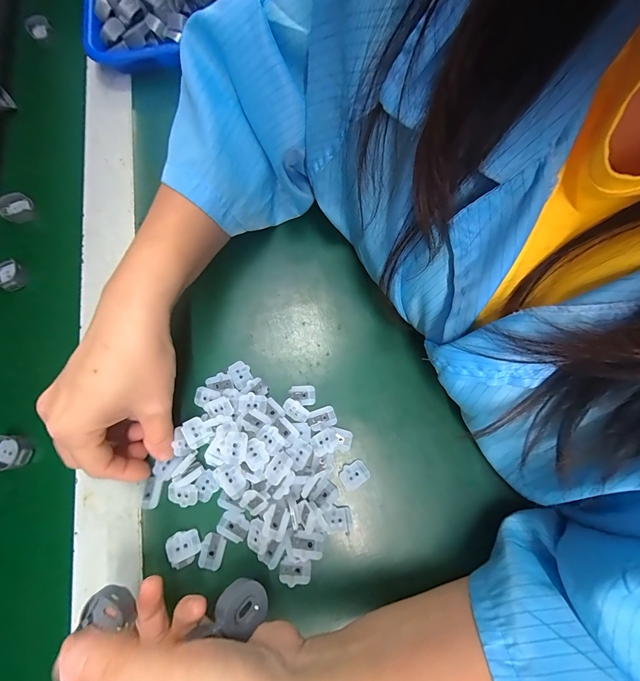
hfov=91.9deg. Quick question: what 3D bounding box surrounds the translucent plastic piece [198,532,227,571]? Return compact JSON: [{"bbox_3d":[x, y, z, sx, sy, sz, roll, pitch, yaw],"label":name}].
[{"bbox_3d":[-0.077,0.149,0.219,0.016,0.004,0.021,12,76,3],"label":"translucent plastic piece"}]

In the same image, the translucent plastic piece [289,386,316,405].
[{"bbox_3d":[-0.014,0.045,0.250,0.020,0.005,0.015,-2,75,0],"label":"translucent plastic piece"}]

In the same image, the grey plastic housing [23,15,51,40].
[{"bbox_3d":[-0.345,-0.385,0.379,0.027,0.016,0.011,-40,77,-11],"label":"grey plastic housing"}]

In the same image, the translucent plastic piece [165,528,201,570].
[{"bbox_3d":[-0.096,0.146,0.218,0.021,0.009,0.022,-18,76,-4],"label":"translucent plastic piece"}]

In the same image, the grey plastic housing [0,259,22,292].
[{"bbox_3d":[-0.291,-0.062,0.288,0.029,0.014,0.024,38,79,9],"label":"grey plastic housing"}]

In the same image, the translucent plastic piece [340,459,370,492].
[{"bbox_3d":[0.026,0.101,0.233,0.021,0.004,0.016,-31,77,-8],"label":"translucent plastic piece"}]

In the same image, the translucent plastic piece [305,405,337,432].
[{"bbox_3d":[0.001,0.061,0.243,0.022,0.004,0.016,-23,76,-6],"label":"translucent plastic piece"}]

